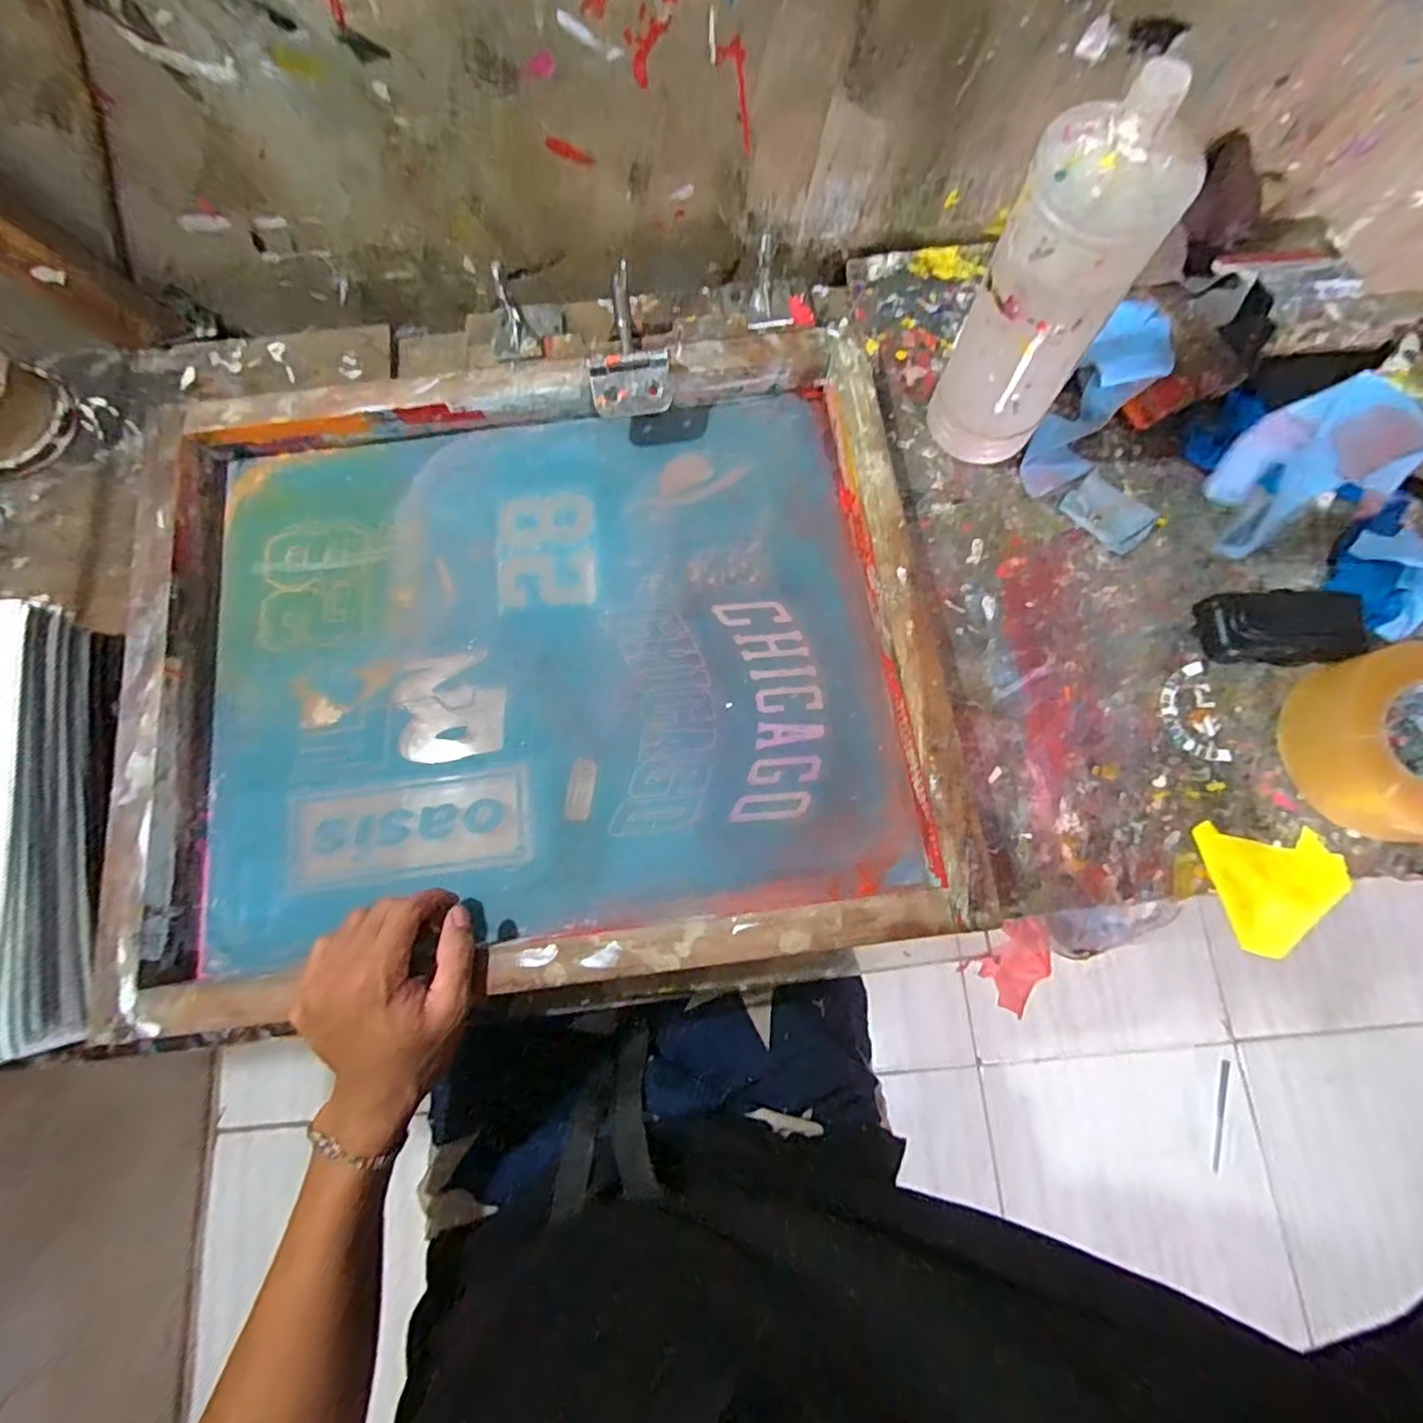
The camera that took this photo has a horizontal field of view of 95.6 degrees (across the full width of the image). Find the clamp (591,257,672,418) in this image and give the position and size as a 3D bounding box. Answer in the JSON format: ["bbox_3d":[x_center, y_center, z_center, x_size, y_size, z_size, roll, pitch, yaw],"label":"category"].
[{"bbox_3d":[-0.060,-0.280,0.489,0.056,0.031,0.106,-1,77,0],"label":"clamp"}]

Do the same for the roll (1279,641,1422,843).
[{"bbox_3d":[0.473,0.021,0.424,0.137,0.066,0.120,0,76,0],"label":"roll"}]

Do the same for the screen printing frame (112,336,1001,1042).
[{"bbox_3d":[-0.117,-0.044,0.465,0.542,0.049,0.437,-6,76,-1],"label":"screen printing frame"}]

